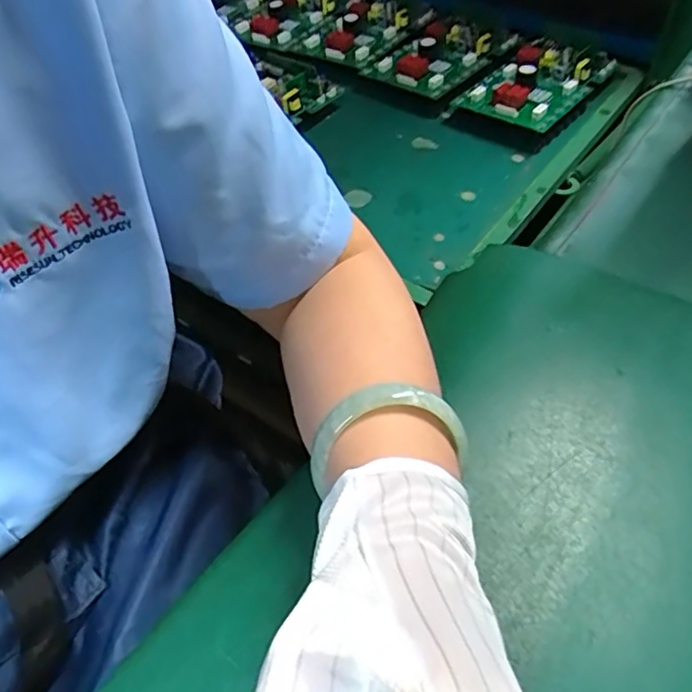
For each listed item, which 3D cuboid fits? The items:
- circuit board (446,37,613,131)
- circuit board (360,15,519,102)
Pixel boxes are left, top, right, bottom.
[{"bbox_3d":[0.232,-0.323,0.707,0.115,0.034,0.167,32,58,26],"label":"circuit board"},{"bbox_3d":[0.122,-0.384,0.769,0.128,0.030,0.167,33,59,27],"label":"circuit board"}]

